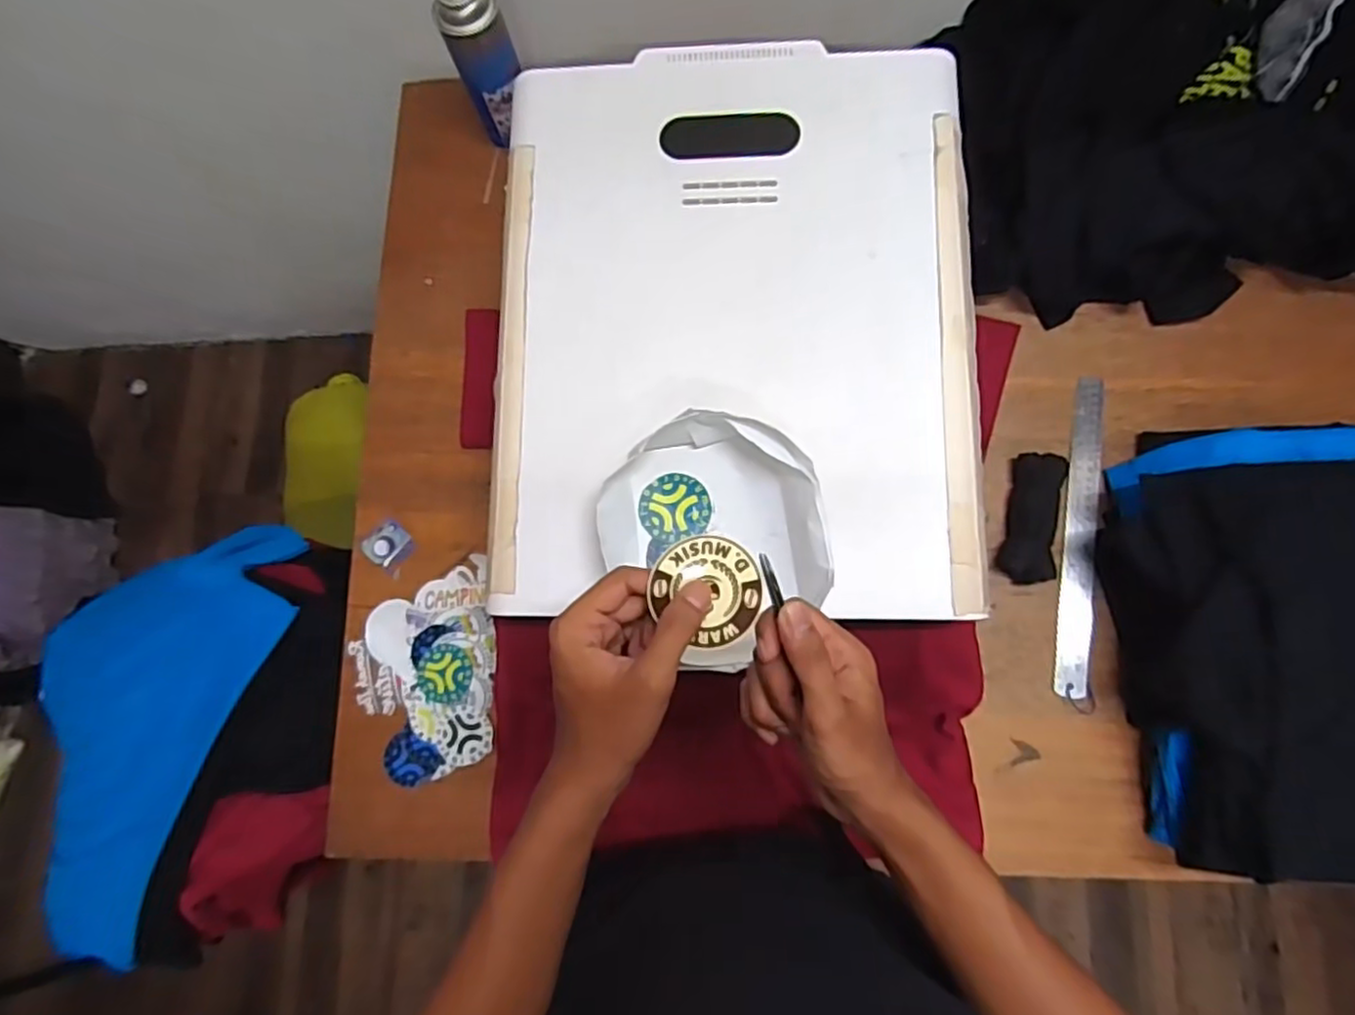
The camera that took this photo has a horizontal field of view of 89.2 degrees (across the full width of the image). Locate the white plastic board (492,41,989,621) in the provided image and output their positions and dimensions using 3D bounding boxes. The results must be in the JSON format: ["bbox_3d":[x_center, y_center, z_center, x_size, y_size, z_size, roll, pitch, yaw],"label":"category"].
[{"bbox_3d":[0.046,-0.163,0.583,0.393,0.018,0.493,-1,81,4],"label":"white plastic board"}]

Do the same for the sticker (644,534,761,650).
[{"bbox_3d":[0.018,0.047,0.396,0.058,0.004,0.065,-44,93,-2],"label":"sticker"}]

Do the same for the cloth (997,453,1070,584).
[{"bbox_3d":[0.353,0.011,0.680,0.049,0.027,0.127,8,80,6],"label":"cloth"}]

